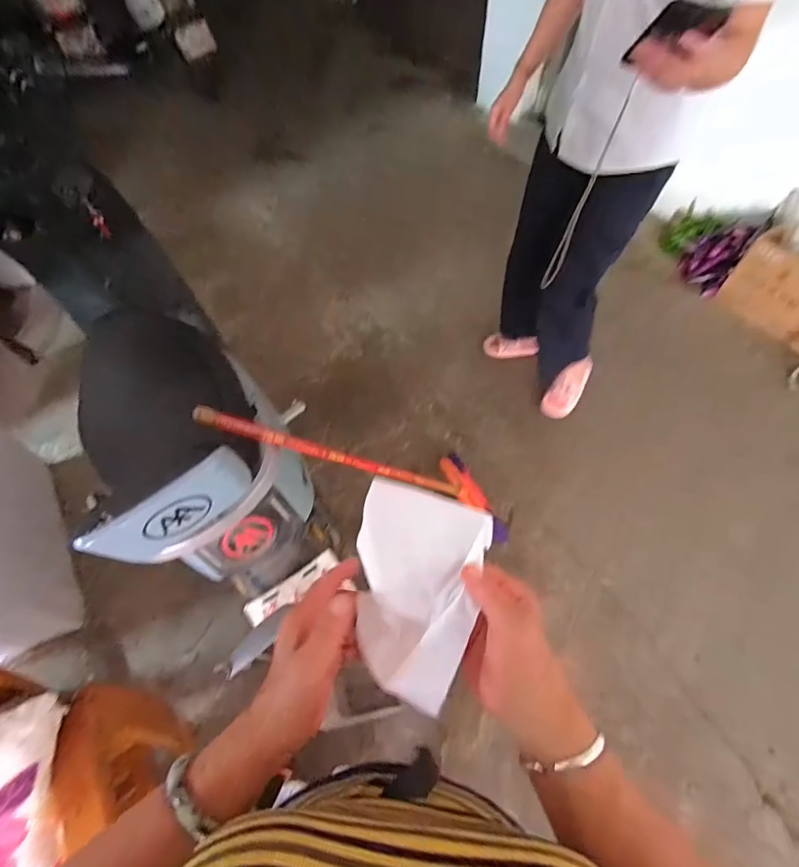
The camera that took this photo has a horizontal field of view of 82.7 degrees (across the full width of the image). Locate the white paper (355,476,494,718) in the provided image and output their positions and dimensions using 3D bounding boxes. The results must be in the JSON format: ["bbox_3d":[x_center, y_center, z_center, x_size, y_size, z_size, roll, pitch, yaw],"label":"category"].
[{"bbox_3d":[0.009,0.122,0.358,0.102,0.024,0.150,13,85,13],"label":"white paper"}]

